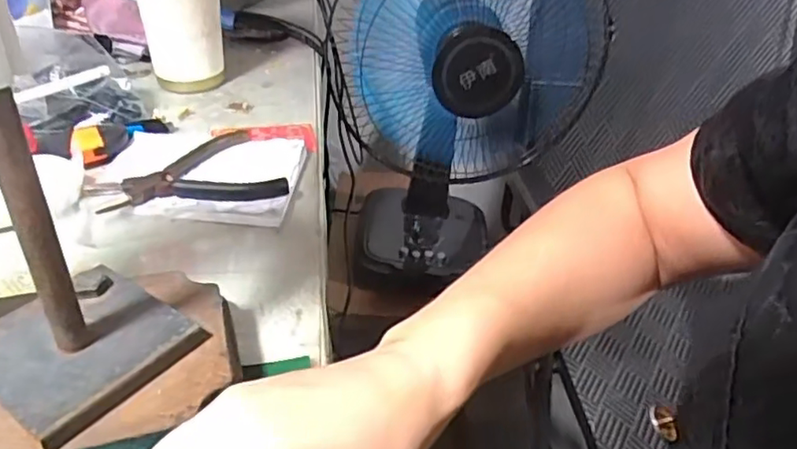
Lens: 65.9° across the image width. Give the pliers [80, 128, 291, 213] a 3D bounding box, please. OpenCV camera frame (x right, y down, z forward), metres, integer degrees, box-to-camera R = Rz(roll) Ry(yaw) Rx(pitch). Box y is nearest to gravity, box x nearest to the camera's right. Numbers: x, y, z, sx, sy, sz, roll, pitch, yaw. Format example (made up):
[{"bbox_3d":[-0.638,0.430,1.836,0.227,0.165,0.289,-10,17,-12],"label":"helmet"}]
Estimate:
[{"bbox_3d":[-0.159,-0.032,0.458,0.128,0.017,0.094,-17,41,-28],"label":"pliers"}]

